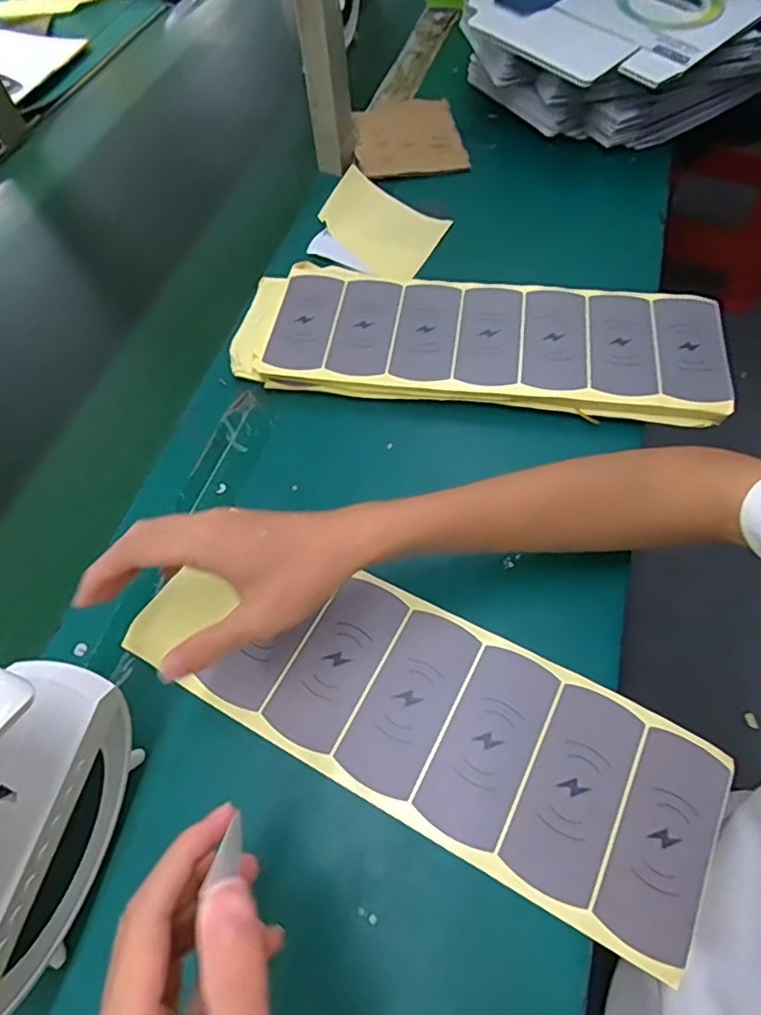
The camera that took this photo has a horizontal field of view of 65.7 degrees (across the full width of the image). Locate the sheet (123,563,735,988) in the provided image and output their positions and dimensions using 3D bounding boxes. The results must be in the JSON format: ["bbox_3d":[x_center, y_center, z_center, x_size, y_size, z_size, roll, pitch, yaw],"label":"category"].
[{"bbox_3d":[0.021,0.112,0.345,0.337,0.023,0.117,25,64,17],"label":"sheet"}]

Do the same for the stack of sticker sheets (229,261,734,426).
[{"bbox_3d":[0.070,-0.135,0.482,0.378,0.031,0.121,8,60,8],"label":"stack of sticker sheets"}]

